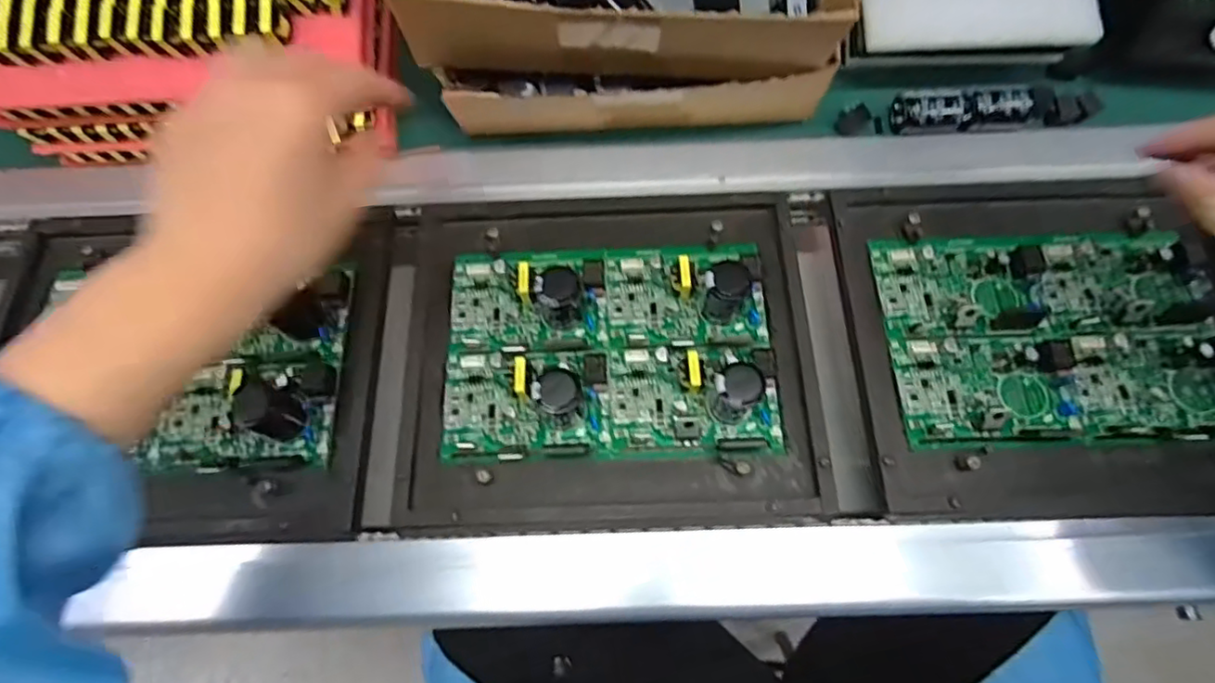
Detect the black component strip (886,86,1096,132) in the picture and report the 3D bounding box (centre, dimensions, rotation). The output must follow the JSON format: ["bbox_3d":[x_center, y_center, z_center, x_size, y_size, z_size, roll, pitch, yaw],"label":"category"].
[{"bbox_3d":[0.290,-0.173,0.449,0.145,0.027,0.028,0,68,1],"label":"black component strip"}]

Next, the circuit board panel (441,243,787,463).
[{"bbox_3d":[0.001,-0.003,0.396,0.220,0.045,0.151,-2,68,1],"label":"circuit board panel"}]

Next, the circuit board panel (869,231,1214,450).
[{"bbox_3d":[0.299,-0.007,0.401,0.214,0.020,0.147,-1,68,1],"label":"circuit board panel"}]

